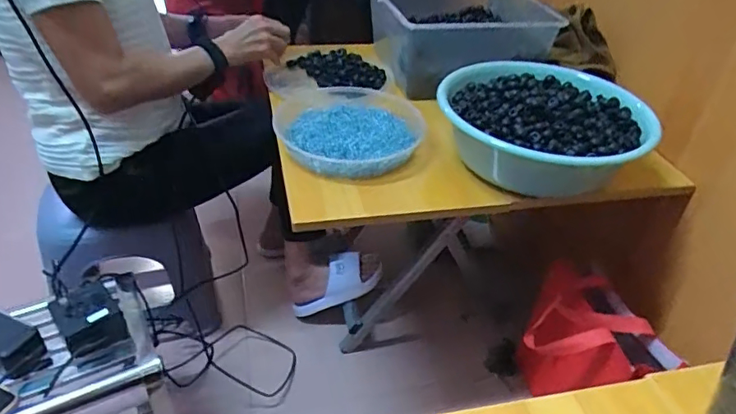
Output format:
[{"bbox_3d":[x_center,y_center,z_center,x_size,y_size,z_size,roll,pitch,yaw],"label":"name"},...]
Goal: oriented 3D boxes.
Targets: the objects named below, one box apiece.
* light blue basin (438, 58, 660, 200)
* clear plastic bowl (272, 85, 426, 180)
[{"bbox_3d":[0.249,-0.106,0.796,0.294,0.127,0.246,15,39,17],"label":"light blue basin"},{"bbox_3d":[-0.030,-0.127,0.861,0.226,0.055,0.256,-3,38,-7],"label":"clear plastic bowl"}]

